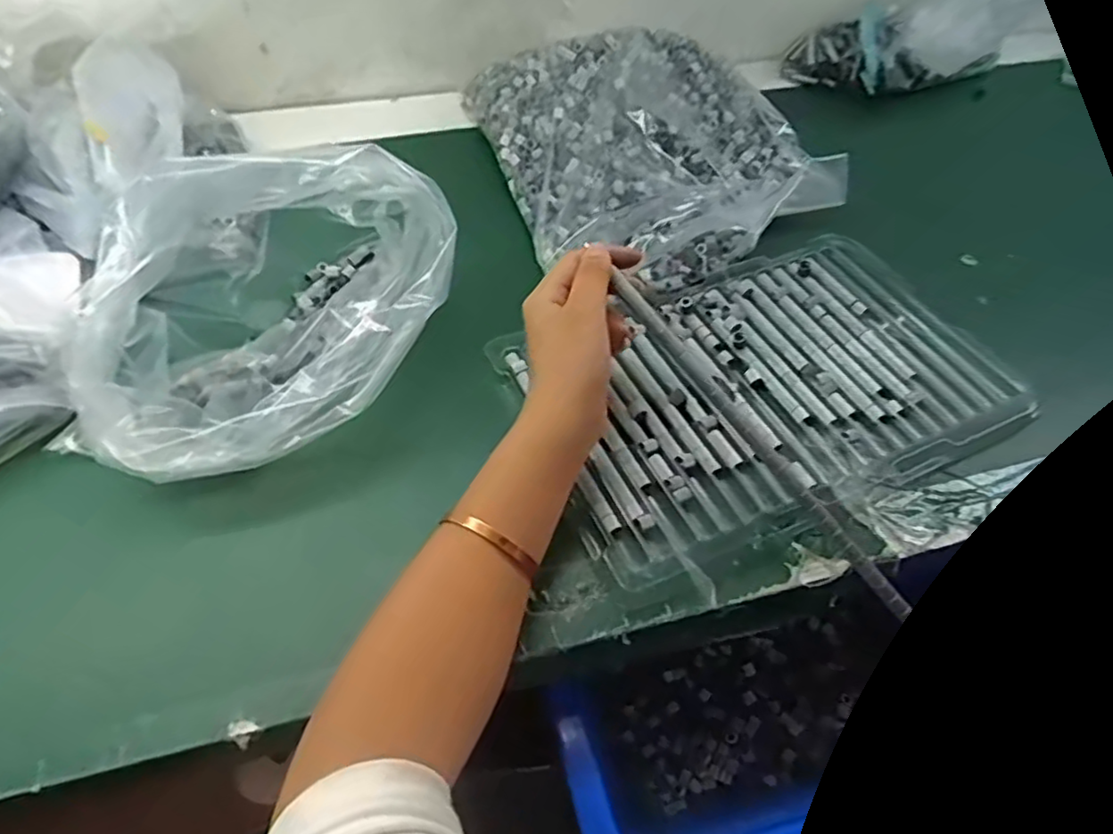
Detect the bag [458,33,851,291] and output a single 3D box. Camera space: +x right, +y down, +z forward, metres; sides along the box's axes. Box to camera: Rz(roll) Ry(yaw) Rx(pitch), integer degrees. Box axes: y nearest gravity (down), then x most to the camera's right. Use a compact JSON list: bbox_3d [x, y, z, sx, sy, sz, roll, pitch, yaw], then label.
[{"bbox_3d":[0.089,-0.219,0.561,0.255,0.056,0.290,-12,55,-13],"label":"bag"}]

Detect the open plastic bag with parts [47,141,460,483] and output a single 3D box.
[{"bbox_3d":[-0.168,-0.066,0.391,0.153,0.128,0.214,36,58,21],"label":"open plastic bag with parts"}]

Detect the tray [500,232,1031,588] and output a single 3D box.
[{"bbox_3d":[0.141,-0.031,0.448,0.317,0.017,0.198,-20,57,-18],"label":"tray"}]

